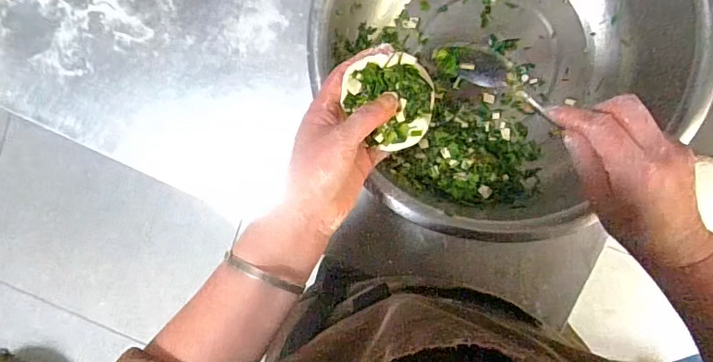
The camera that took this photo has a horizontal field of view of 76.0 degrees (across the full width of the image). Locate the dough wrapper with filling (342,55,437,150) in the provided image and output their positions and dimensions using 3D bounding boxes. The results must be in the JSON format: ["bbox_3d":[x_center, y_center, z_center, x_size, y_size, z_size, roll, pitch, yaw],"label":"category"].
[{"bbox_3d":[0.026,-0.060,0.351,0.068,0.028,0.068,-2,98,-19],"label":"dough wrapper with filling"}]

